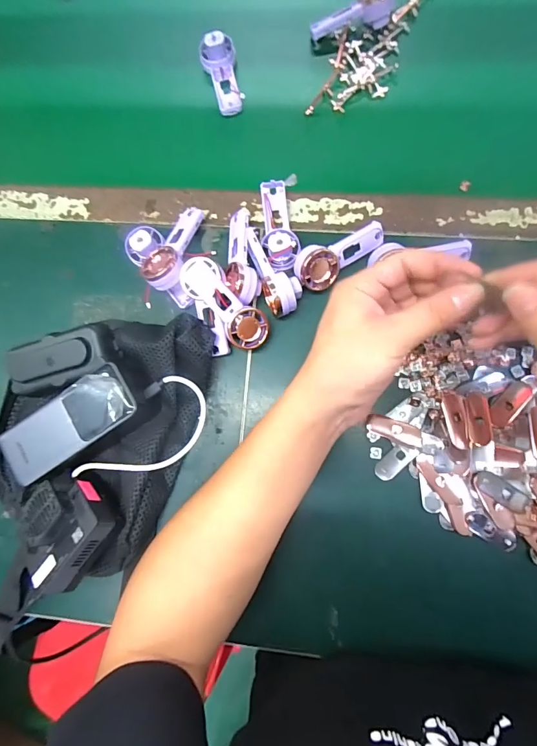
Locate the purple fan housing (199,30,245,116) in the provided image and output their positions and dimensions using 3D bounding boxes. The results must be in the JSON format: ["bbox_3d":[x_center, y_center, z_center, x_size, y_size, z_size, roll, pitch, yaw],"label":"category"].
[{"bbox_3d":[-0.050,-0.331,0.422,0.038,0.024,0.084,-15,81,3],"label":"purple fan housing"}]

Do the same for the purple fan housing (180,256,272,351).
[{"bbox_3d":[-0.040,-0.065,0.359,0.038,0.028,0.100,-44,98,-1],"label":"purple fan housing"}]

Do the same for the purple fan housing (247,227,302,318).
[{"bbox_3d":[0.004,-0.100,0.371,0.034,0.038,0.091,-24,81,2],"label":"purple fan housing"}]

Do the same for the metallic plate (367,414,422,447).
[{"bbox_3d":[0.119,0.053,0.357,0.049,0.004,0.018,21,85,8],"label":"metallic plate"}]

